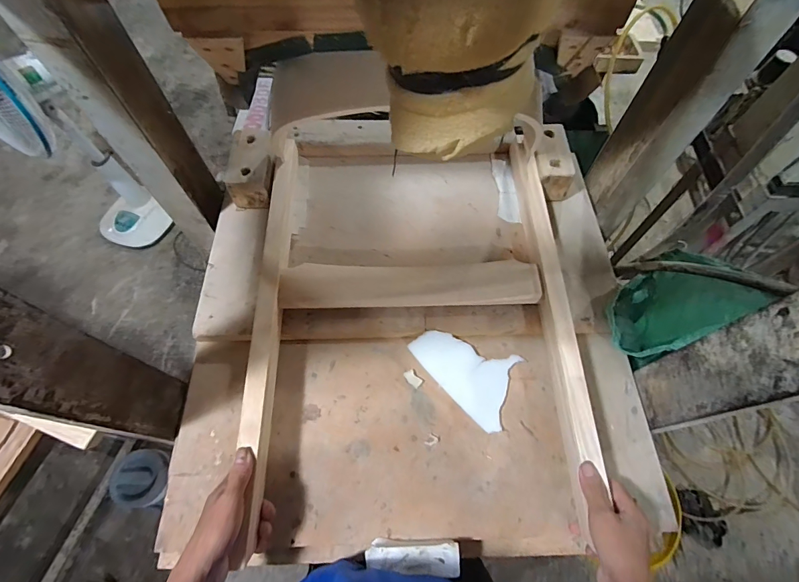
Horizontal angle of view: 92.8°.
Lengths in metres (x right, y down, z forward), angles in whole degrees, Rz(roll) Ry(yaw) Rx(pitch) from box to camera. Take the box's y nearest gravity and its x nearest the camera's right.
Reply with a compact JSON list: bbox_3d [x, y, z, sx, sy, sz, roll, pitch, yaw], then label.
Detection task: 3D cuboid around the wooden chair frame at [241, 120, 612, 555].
[{"bbox_3d":[0.057,-0.061,0.691,0.561,0.102,0.672,-2,66,-1],"label":"wooden chair frame"}]

